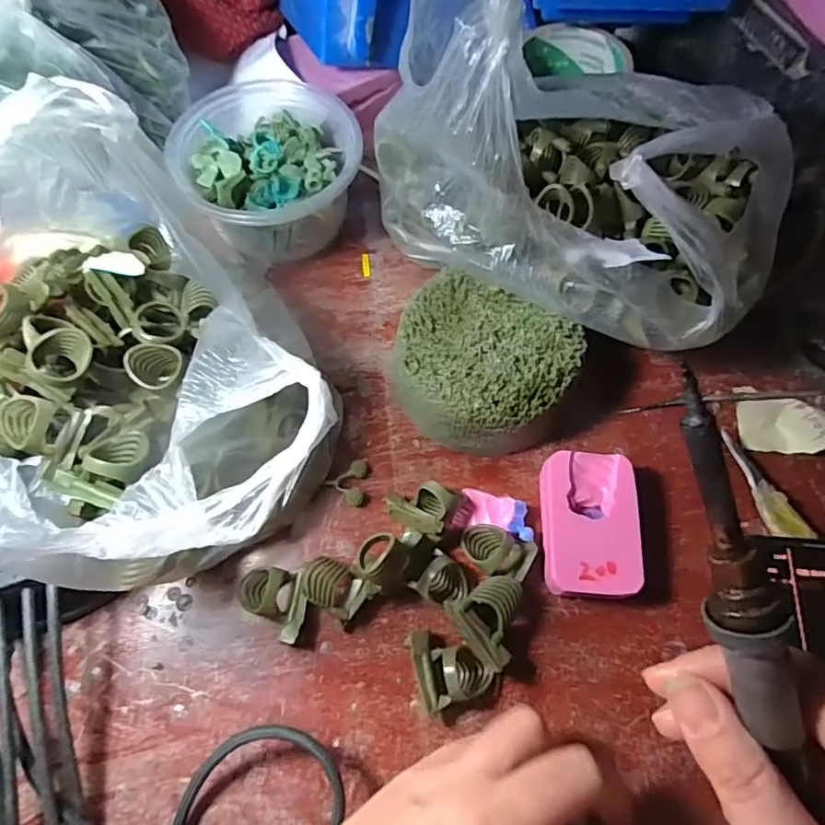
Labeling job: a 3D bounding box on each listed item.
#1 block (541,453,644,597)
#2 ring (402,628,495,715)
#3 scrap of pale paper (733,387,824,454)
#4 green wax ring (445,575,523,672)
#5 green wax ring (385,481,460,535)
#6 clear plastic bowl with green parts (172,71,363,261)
[{"bbox_3d":[0.090,0.058,0.283,0.049,0.022,0.071,2,66,2],"label":"block"},{"bbox_3d":[0.018,0.118,0.259,0.032,0.021,0.034,-18,67,-6],"label":"ring"},{"bbox_3d":[0.212,0.005,0.311,0.052,0.008,0.035,8,67,5],"label":"scrap of pale paper"},{"bbox_3d":[0.040,0.099,0.266,0.035,0.021,0.036,-33,70,-12],"label":"green wax ring"},{"bbox_3d":[0.004,0.049,0.287,0.033,0.028,0.025,28,70,13],"label":"green wax ring"},{"bbox_3d":[-0.090,-0.159,0.355,0.108,0.056,0.115,0,66,1],"label":"clear plastic bowl with green parts"}]

